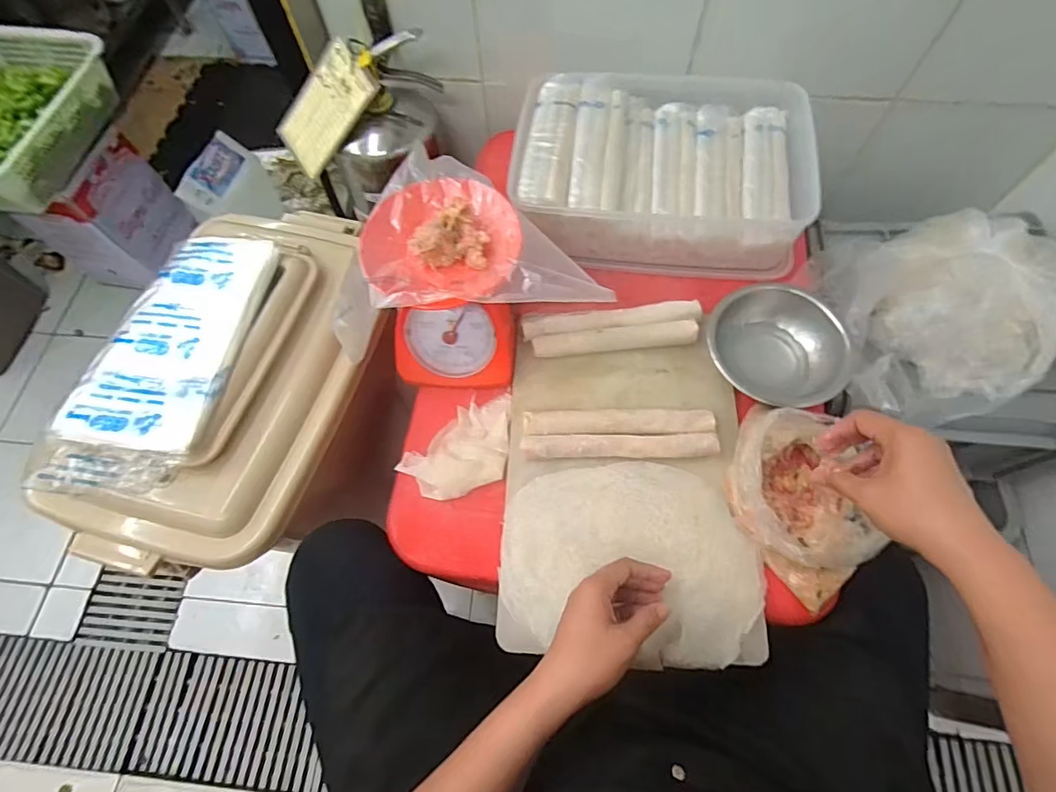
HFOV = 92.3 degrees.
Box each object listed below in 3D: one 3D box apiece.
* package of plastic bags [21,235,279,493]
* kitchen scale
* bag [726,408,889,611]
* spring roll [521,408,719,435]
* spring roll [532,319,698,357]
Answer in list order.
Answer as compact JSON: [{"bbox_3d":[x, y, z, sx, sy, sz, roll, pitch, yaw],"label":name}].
[{"bbox_3d":[-0.405,-0.048,0.568,0.158,0.021,0.319,8,67,6],"label":"package of plastic bags"},{"bbox_3d":[-0.090,-0.129,0.587,0.159,0.170,0.176,-1,66,2],"label":"kitchen scale"},{"bbox_3d":[0.270,0.111,0.505,0.111,0.085,0.175,-13,66,-4],"label":"bag"},{"bbox_3d":[0.102,0.033,0.578,0.207,0.030,0.030,1,66,3],"label":"spring roll"},{"bbox_3d":[0.107,-0.069,0.616,0.197,0.017,0.028,-7,66,-1],"label":"spring roll"}]

